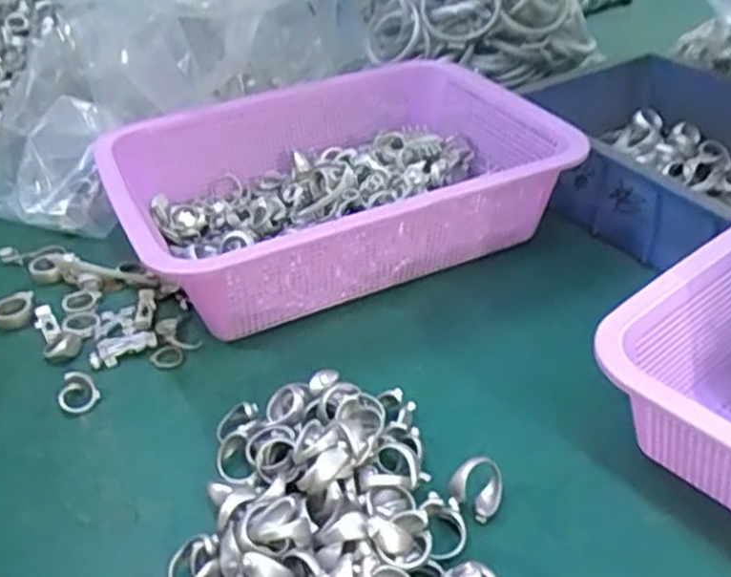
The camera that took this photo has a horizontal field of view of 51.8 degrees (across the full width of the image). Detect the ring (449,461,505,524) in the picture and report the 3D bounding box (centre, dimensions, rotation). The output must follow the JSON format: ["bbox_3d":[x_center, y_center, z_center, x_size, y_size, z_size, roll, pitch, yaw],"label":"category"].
[{"bbox_3d":[0.056,0.095,0.364,0.028,0.013,0.025,50,52,3],"label":"ring"}]

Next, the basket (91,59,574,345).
[{"bbox_3d":[-0.022,-0.075,0.550,0.302,0.083,0.220,-21,39,-20],"label":"basket"}]

